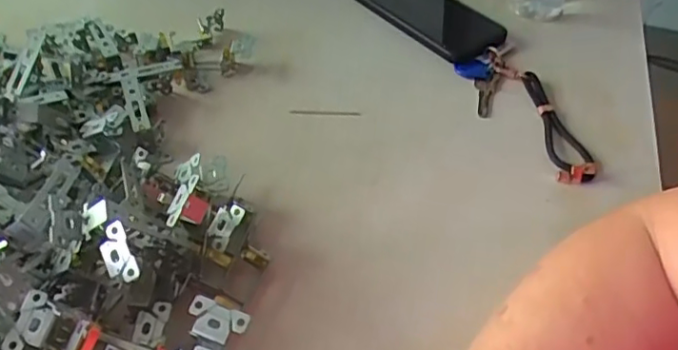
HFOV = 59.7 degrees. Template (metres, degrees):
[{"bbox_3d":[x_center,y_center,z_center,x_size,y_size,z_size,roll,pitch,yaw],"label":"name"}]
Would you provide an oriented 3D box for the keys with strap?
[{"bbox_3d":[0.162,-0.058,0.521,0.068,0.014,0.171,-10,49,-12],"label":"keys with strap"}]

